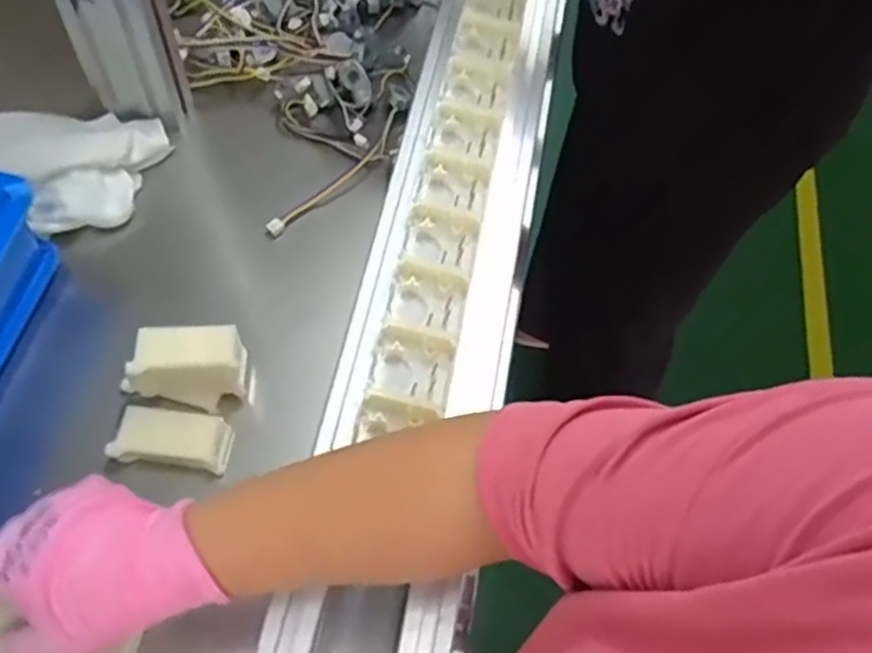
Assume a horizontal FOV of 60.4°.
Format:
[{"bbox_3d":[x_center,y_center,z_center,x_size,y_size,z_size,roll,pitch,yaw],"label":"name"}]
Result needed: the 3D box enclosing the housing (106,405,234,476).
[{"bbox_3d":[-0.197,0.084,0.562,0.080,0.023,0.040,7,60,0],"label":"housing"}]

